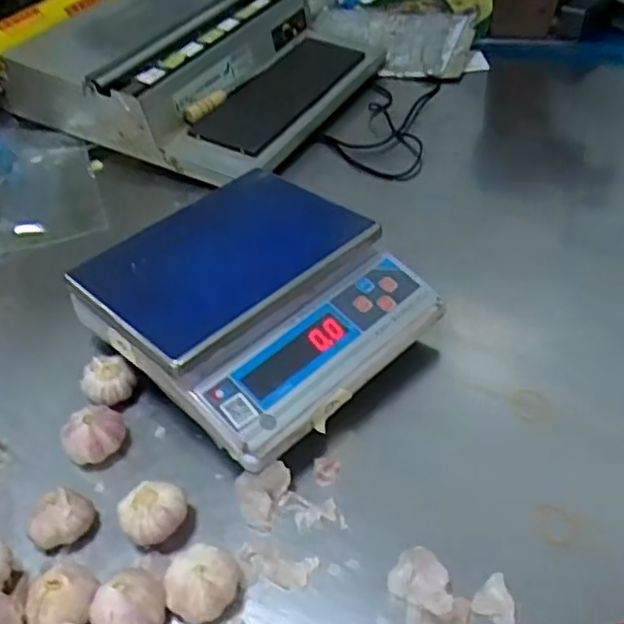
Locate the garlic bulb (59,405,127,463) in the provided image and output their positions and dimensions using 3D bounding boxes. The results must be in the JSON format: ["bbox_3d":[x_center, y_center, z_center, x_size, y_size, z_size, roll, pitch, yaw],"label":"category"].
[{"bbox_3d":[-0.219,0.123,0.662,0.061,0.040,0.051,-2,42,4],"label":"garlic bulb"}]

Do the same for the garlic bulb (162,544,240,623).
[{"bbox_3d":[-0.089,0.219,0.531,0.052,0.038,0.055,-3,42,3],"label":"garlic bulb"}]

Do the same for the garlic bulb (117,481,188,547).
[{"bbox_3d":[-0.140,0.180,0.587,0.056,0.042,0.057,-3,42,3],"label":"garlic bulb"}]

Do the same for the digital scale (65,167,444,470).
[{"bbox_3d":[-0.055,-0.008,0.716,0.295,0.121,0.291,-35,50,-29],"label":"digital scale"}]

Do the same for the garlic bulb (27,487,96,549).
[{"bbox_3d":[-0.223,0.187,0.591,0.047,0.040,0.043,-3,42,3],"label":"garlic bulb"}]

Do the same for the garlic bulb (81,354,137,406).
[{"bbox_3d":[-0.222,0.076,0.715,0.049,0.042,0.051,-3,42,3],"label":"garlic bulb"}]

